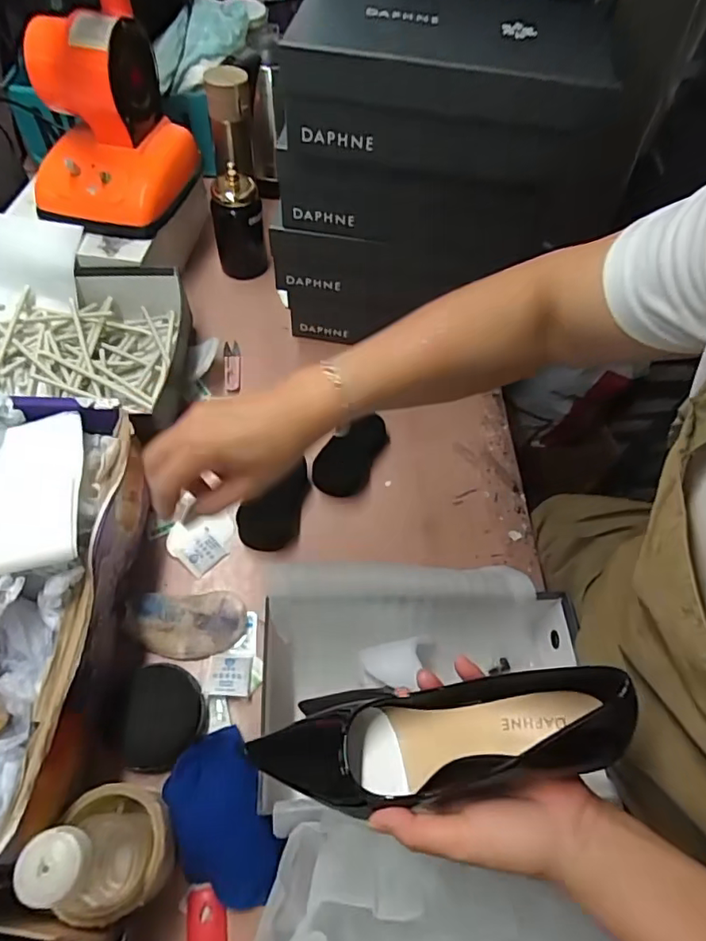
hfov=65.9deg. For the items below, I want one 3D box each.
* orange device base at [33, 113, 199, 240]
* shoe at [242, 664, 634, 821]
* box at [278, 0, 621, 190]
[{"bbox_3d":[-0.332,-0.433,0.778,0.179,0.075,0.196,10,58,3],"label":"orange device base"},{"bbox_3d":[0.055,0.170,0.350,0.232,0.062,0.070,-18,56,21],"label":"shoe"},{"bbox_3d":[0.092,-0.415,0.565,0.295,0.099,0.207,8,58,1],"label":"box"}]

